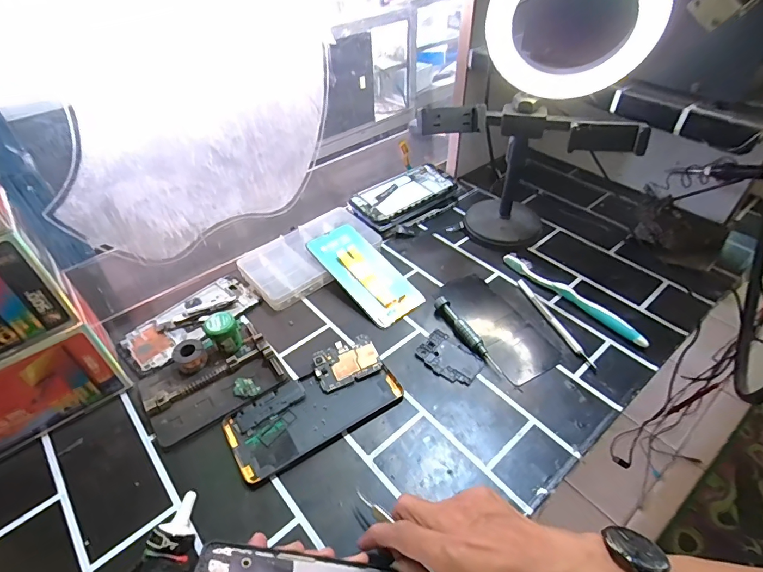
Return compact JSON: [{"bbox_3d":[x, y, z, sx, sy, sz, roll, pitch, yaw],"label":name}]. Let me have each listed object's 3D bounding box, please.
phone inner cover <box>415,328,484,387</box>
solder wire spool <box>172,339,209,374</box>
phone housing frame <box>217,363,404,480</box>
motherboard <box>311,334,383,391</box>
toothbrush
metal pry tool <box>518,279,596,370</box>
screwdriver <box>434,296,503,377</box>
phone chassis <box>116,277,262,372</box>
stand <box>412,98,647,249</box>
[{"bbox_3d":[0.072,0.077,0.458,0.046,0.004,0.067,-35,53,-30],"label":"phone inner cover"},{"bbox_3d":[-0.199,0.073,0.448,0.030,0.024,0.027,-24,49,-22],"label":"solder wire spool"},{"bbox_3d":[-0.064,0.119,0.418,0.163,0.005,0.070,-25,49,-22],"label":"phone housing frame"},{"bbox_3d":[-0.036,0.079,0.450,0.065,0.010,0.045,-20,47,-18],"label":"motherboard"},{"bbox_3d":[0.225,0.012,0.513,0.014,0.019,0.186,-31,52,-27],"label":"toothbrush"},{"bbox_3d":[0.195,0.039,0.487,0.010,0.011,0.136,-14,46,-13],"label":"metal pry tool"},{"bbox_3d":[0.094,0.052,0.472,0.014,0.017,0.114,-21,48,-19],"label":"screwdriver"},{"bbox_3d":[-0.224,0.039,0.505,0.075,0.009,0.150,30,52,28],"label":"phone chassis"},{"bbox_3d":[0.170,-0.140,0.552,0.236,0.184,0.091,9,45,10],"label":"stand"}]

